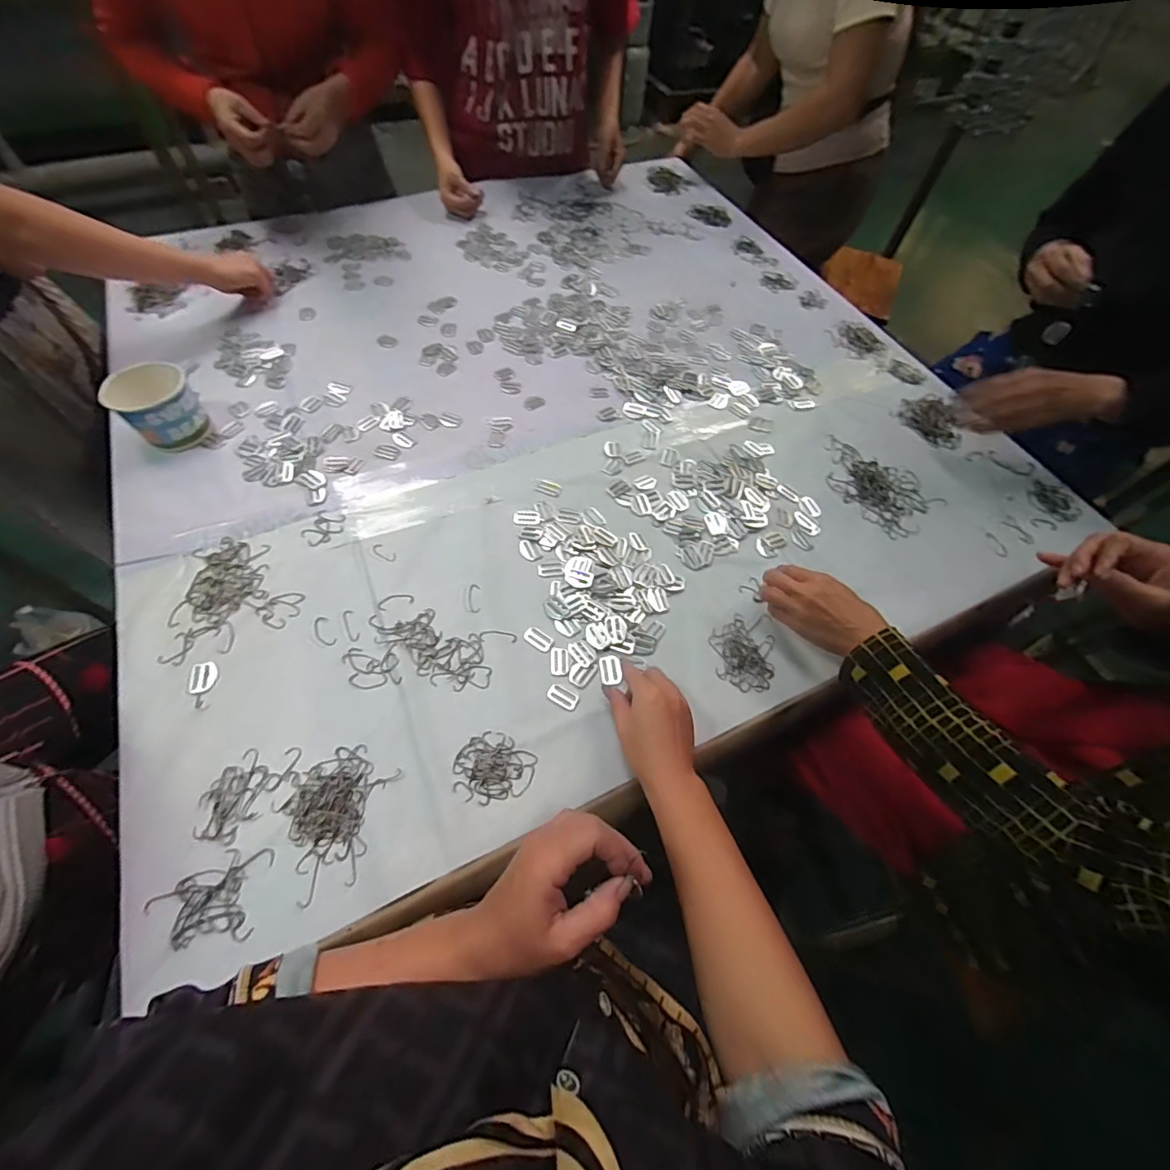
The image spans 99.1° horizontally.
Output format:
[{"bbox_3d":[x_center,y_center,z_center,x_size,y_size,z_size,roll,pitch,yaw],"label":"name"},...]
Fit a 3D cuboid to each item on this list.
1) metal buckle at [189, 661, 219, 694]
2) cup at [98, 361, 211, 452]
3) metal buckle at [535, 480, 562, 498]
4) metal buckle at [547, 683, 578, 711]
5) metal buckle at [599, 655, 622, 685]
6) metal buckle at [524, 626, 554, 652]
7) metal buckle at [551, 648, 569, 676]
[{"bbox_3d":[-0.393,0.095,0.515,0.025,0.004,0.033,-14,61,-11],"label":"metal buckle"},{"bbox_3d":[-0.549,-0.228,0.650,0.082,0.076,0.089,34,63,16],"label":"cup"},{"bbox_3d":[-0.048,-0.130,0.671,0.034,0.004,0.023,17,60,7],"label":"metal buckle"},{"bbox_3d":[-0.023,0.118,0.529,0.033,0.004,0.019,27,61,12],"label":"metal buckle"},{"bbox_3d":[0.028,0.091,0.542,0.022,0.004,0.032,-1,59,-4],"label":"metal buckle"},{"bbox_3d":[-0.052,0.060,0.560,0.033,0.004,0.020,31,62,15],"label":"metal buckle"},{"bbox_3d":[-0.028,0.083,0.546,0.019,0.004,0.031,0,59,-3],"label":"metal buckle"}]

